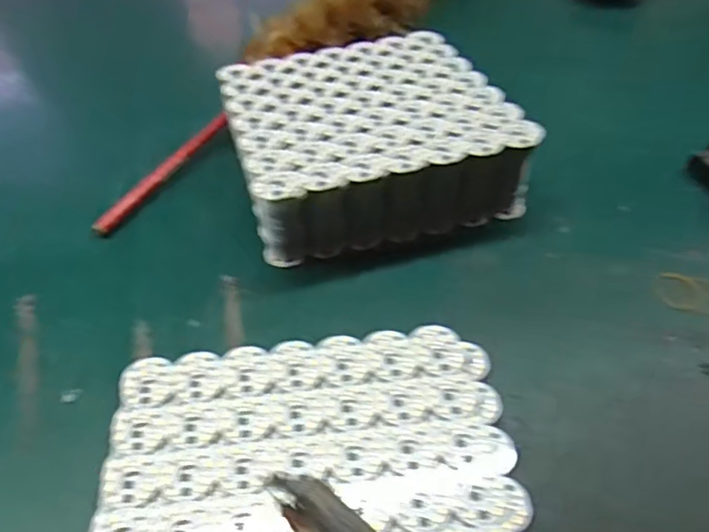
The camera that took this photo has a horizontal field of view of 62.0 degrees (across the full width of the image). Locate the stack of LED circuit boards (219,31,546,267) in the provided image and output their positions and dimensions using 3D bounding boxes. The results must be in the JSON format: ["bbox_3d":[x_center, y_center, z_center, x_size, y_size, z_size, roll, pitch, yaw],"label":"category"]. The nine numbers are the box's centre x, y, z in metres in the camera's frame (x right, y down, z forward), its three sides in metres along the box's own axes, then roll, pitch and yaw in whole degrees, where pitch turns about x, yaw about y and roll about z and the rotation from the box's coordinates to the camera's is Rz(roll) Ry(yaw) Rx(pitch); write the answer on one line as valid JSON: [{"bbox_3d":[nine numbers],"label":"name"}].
[{"bbox_3d":[0.010,-0.115,0.507,0.212,0.069,0.207,-13,46,-10],"label":"stack of LED circuit boards"}]

